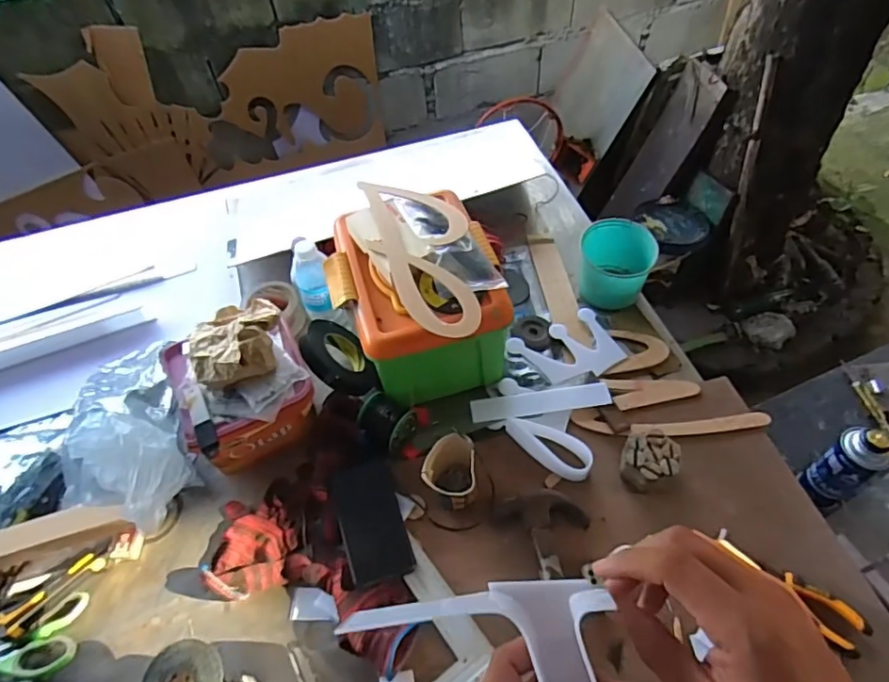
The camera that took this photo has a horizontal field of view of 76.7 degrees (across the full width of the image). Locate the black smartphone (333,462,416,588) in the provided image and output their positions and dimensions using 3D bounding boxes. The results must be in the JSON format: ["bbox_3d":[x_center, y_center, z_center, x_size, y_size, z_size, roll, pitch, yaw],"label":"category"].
[{"bbox_3d":[-0.097,0.237,0.750,0.081,0.004,0.157,-11,55,-14],"label":"black smartphone"}]

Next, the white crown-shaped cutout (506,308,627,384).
[{"bbox_3d":[0.204,0.016,0.925,0.162,0.006,0.125,-22,51,-15],"label":"white crown-shaped cutout"}]

